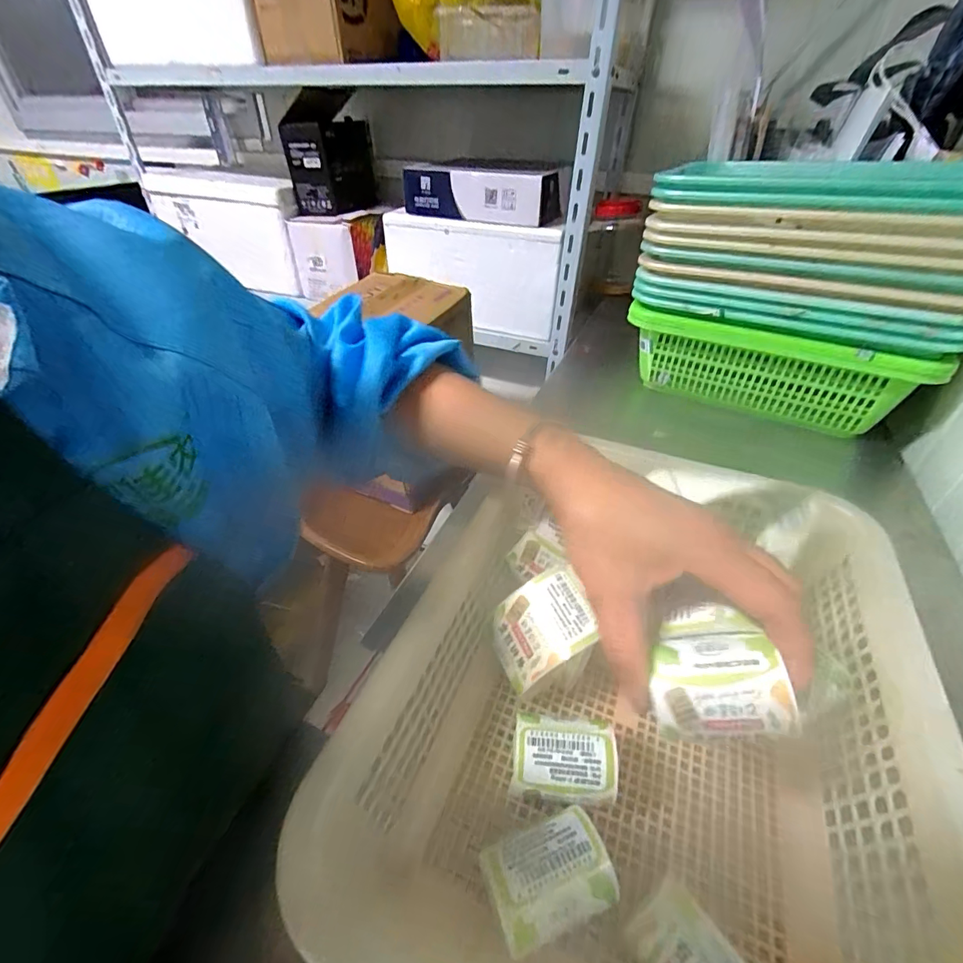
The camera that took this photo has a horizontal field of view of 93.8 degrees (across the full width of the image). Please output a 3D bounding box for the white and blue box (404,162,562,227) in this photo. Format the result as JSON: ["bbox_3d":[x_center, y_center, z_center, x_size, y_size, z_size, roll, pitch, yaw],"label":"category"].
[{"bbox_3d":[-0.011,-0.575,0.888,0.313,0.096,0.081,18,43,20],"label":"white and blue box"}]

